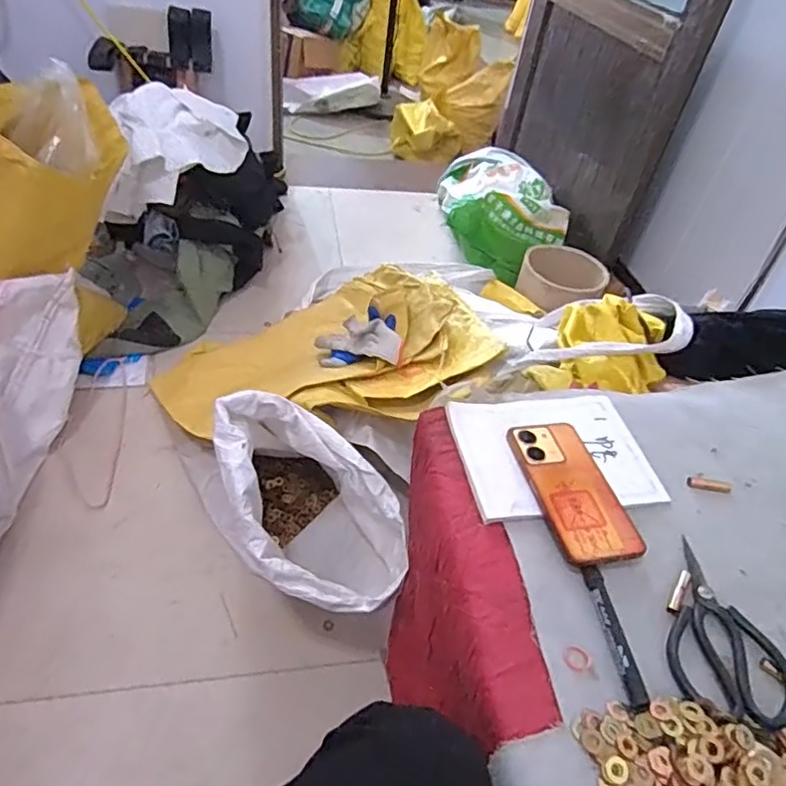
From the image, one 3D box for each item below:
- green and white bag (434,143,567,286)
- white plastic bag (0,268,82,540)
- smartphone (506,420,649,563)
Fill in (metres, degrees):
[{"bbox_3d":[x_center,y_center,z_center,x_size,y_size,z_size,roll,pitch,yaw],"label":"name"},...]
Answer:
[{"bbox_3d":[0.317,-0.548,1.722,0.341,0.238,0.426,8,44,-3],"label":"green and white bag"},{"bbox_3d":[-0.670,-0.002,0.975,0.140,0.293,0.376,8,44,-2],"label":"white plastic bag"},{"bbox_3d":[0.178,0.094,0.573,0.077,0.006,0.165,-6,46,-12],"label":"smartphone"}]

